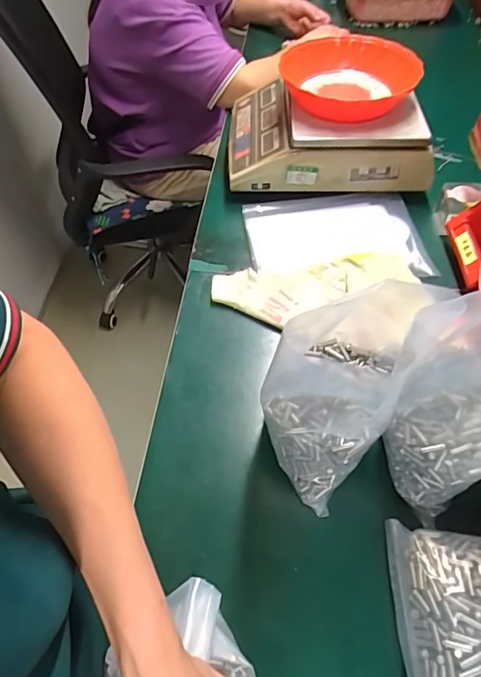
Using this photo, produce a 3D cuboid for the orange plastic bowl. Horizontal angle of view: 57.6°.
[{"bbox_3d":[0.167,-0.421,0.688,0.187,0.081,0.165,1,56,2],"label":"orange plastic bowl"}]

